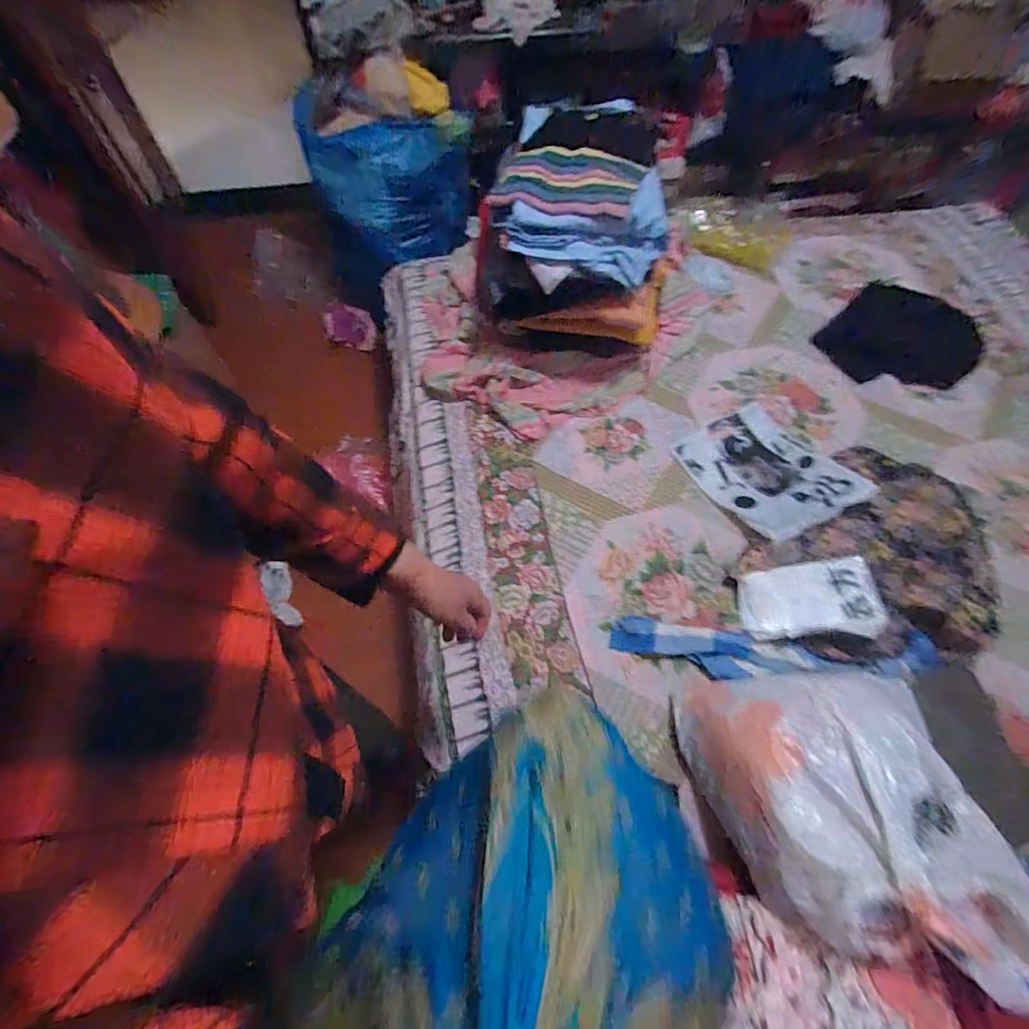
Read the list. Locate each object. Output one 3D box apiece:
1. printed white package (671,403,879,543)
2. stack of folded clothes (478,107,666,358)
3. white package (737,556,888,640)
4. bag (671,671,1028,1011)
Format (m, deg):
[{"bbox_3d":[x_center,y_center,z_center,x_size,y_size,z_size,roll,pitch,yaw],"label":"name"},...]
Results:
[{"bbox_3d":[0.508,-0.099,0.966,0.252,0.062,0.305,-25,62,-14],"label":"printed white package"},{"bbox_3d":[0.122,-0.531,1.014,0.345,0.313,0.282,5,62,2],"label":"stack of folded clothes"},{"bbox_3d":[0.526,0.154,0.845,0.244,0.039,0.136,-7,63,-4],"label":"white package"},{"bbox_3d":[0.409,0.382,0.628,0.256,0.208,0.363,-12,63,-6],"label":"bag"}]

